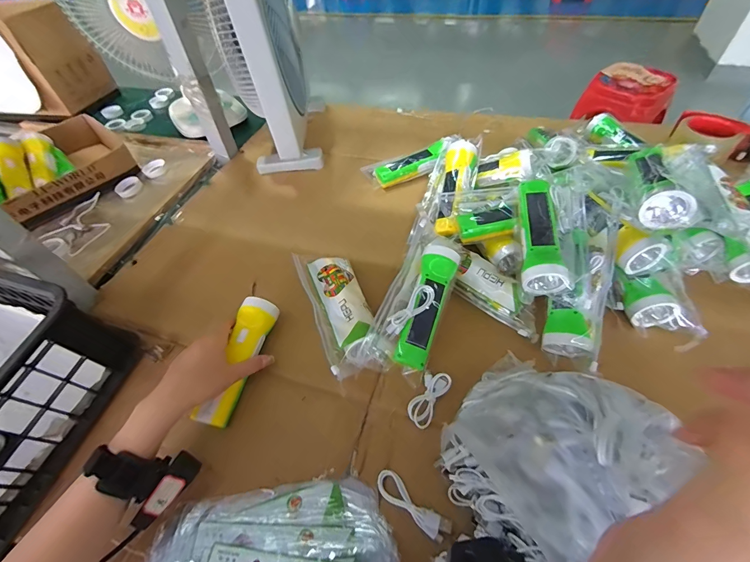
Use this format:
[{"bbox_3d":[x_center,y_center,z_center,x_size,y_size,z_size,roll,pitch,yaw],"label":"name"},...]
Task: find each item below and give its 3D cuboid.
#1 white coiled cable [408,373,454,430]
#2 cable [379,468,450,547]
[{"bbox_3d":[0.066,0.145,0.424,0.033,0.015,0.074,22,56,21],"label":"white coiled cable"},{"bbox_3d":[0.038,0.232,0.358,0.084,0.014,0.025,32,59,26],"label":"cable"}]

